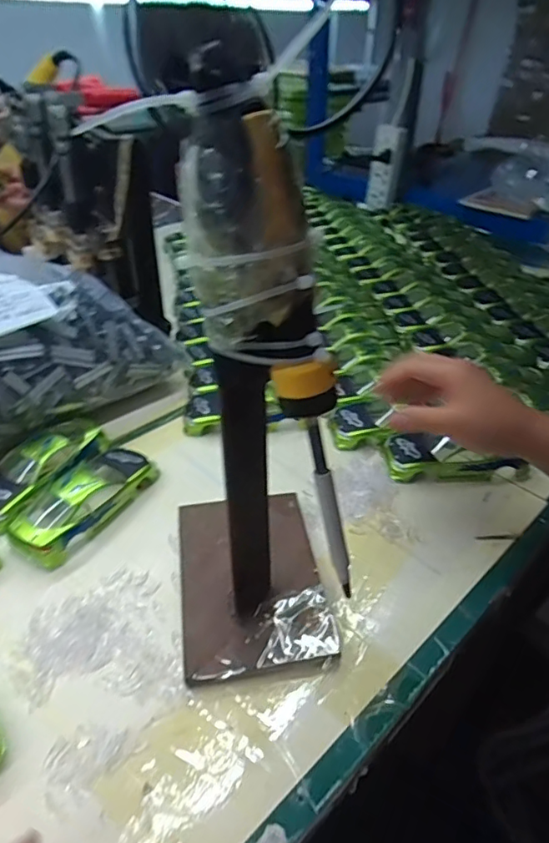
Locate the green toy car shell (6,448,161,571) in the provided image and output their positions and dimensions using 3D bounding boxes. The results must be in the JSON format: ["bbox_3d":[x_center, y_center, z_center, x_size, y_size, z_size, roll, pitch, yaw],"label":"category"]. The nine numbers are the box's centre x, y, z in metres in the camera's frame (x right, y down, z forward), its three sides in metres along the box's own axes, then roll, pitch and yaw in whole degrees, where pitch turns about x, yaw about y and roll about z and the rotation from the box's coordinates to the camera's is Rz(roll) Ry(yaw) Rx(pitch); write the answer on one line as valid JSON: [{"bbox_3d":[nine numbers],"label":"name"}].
[{"bbox_3d":[-0.156,0.062,0.441,0.051,0.033,0.128,18,40,21],"label":"green toy car shell"}]

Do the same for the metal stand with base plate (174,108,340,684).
[{"bbox_3d":[-0.016,-0.001,0.303,0.099,0.305,0.144,-6,38,-9],"label":"metal stand with base plate"}]

